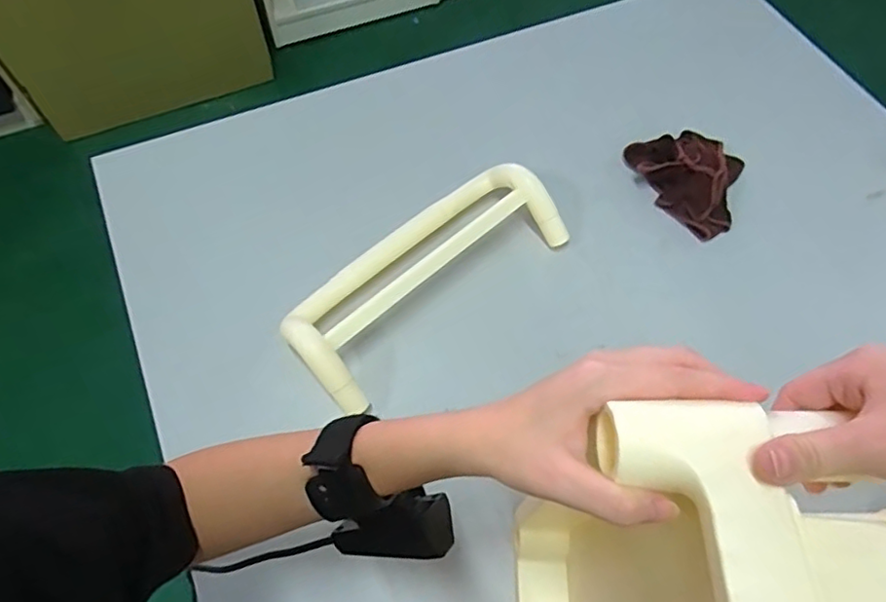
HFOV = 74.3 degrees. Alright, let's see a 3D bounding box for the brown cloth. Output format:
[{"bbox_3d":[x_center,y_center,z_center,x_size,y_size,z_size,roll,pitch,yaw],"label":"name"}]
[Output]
[{"bbox_3d":[0.309,-0.161,0.712,0.119,0.045,0.148,-34,68,-17],"label":"brown cloth"}]

